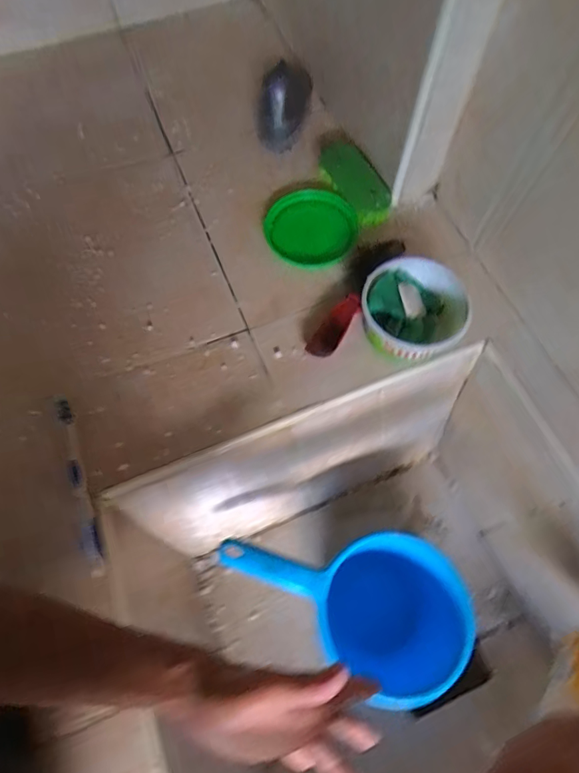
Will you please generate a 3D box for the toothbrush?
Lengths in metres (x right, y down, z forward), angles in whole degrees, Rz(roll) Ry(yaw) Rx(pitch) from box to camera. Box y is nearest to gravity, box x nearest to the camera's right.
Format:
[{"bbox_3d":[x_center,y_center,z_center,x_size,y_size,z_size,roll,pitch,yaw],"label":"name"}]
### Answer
[{"bbox_3d":[-0.203,0.093,0.443,0.016,0.015,0.172,-20,68,-9],"label":"toothbrush"}]

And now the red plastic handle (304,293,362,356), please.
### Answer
[{"bbox_3d":[0.052,-0.066,0.514,0.028,0.021,0.080,35,71,14],"label":"red plastic handle"}]

